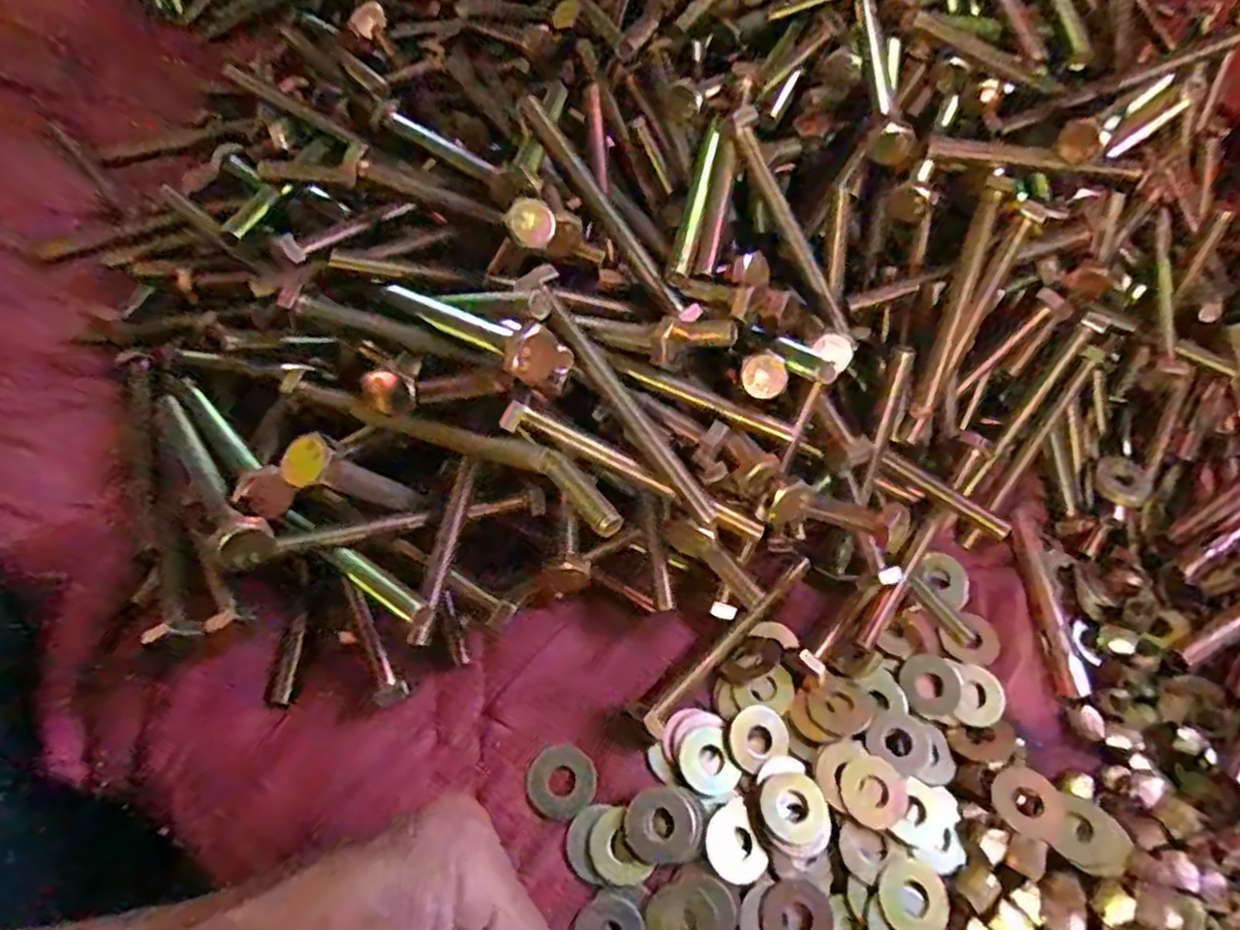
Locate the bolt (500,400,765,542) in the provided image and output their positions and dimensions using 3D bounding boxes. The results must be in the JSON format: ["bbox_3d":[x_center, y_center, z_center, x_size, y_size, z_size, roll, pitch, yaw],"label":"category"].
[{"bbox_3d":[0.007,0.004,0.248,0.105,0.007,0.011,26,67,-18],"label":"bolt"}]

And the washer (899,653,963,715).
[{"bbox_3d":[0.126,0.089,0.285,0.023,0.004,0.025,1,68,-2],"label":"washer"}]

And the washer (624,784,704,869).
[{"bbox_3d":[0.016,0.129,0.251,0.026,0.004,0.026,3,62,-6],"label":"washer"}]

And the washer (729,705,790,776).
[{"bbox_3d":[0.053,0.104,0.269,0.024,0.004,0.021,-22,75,-26],"label":"washer"}]

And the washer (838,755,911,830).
[{"bbox_3d":[0.094,0.121,0.259,0.025,0.004,0.024,3,62,-6],"label":"washer"}]

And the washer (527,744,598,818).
[{"bbox_3d":[-0.021,0.116,0.258,0.024,0.004,0.024,3,62,-6],"label":"washer"}]

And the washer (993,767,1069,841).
[{"bbox_3d":[0.153,0.126,0.263,0.024,0.004,0.026,-2,44,2],"label":"washer"}]

